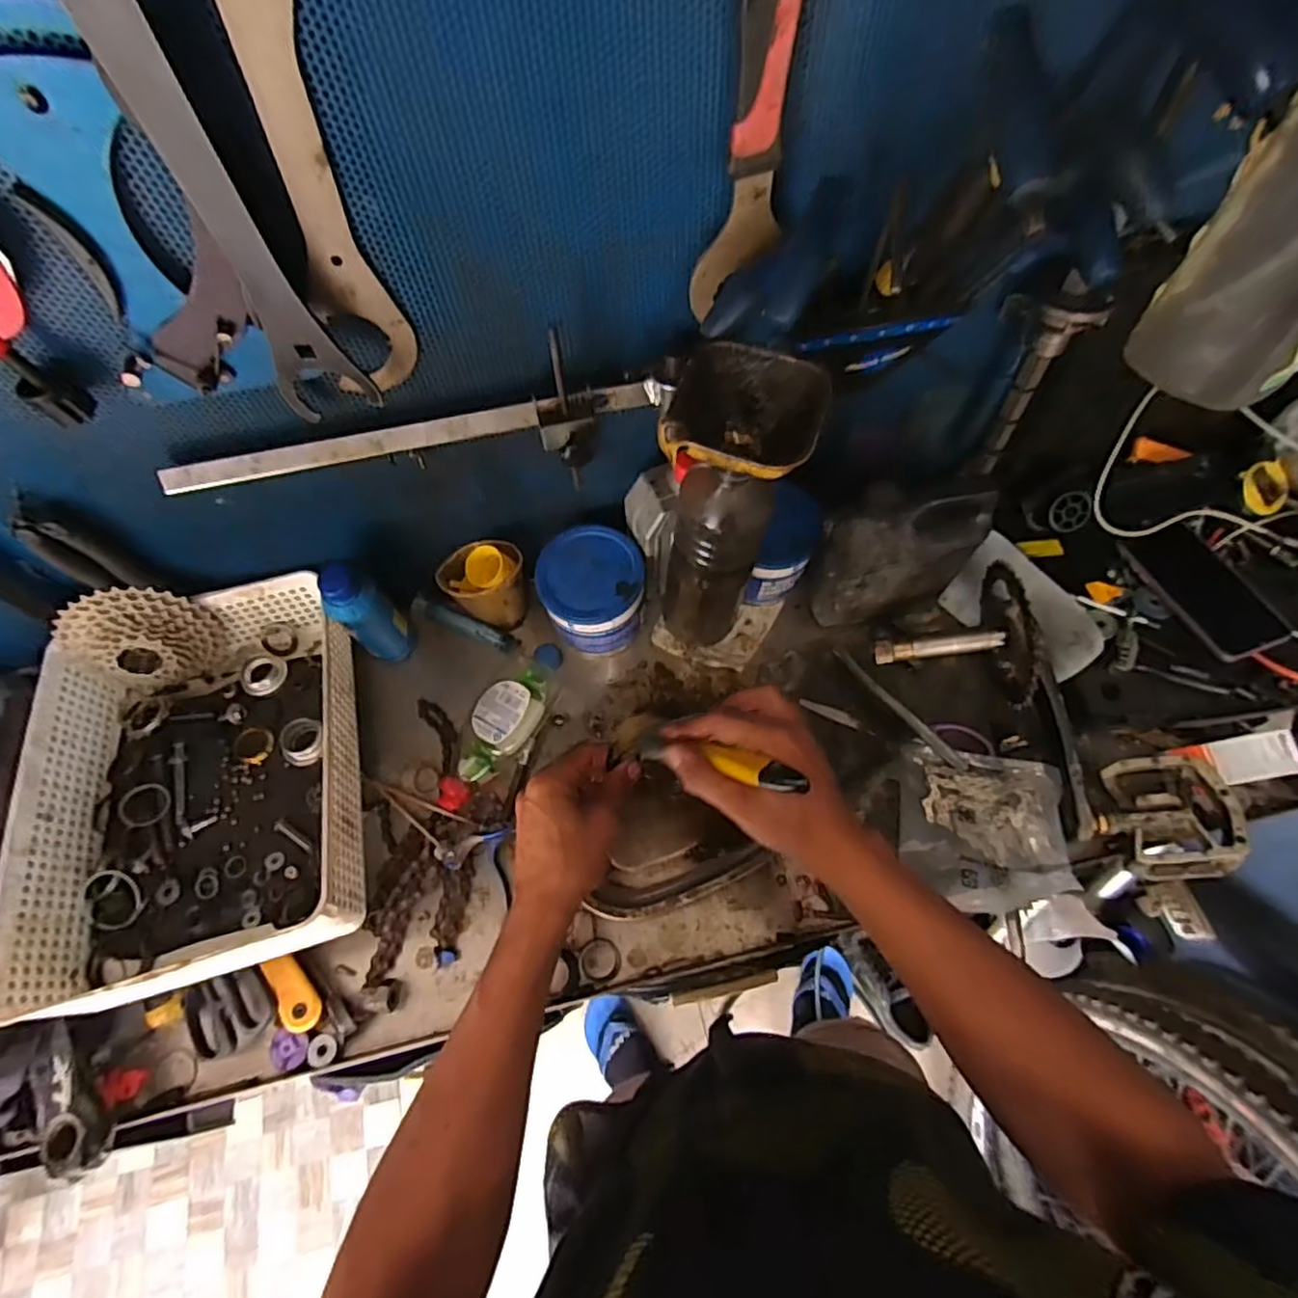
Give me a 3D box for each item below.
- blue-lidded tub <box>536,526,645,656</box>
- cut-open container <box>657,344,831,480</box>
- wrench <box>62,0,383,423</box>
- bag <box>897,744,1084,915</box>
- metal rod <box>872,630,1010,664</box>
[{"bbox_3d":[-0.055,-0.052,0.658,0.100,0.102,0.103,-1,65,2],"label":"blue-lidded tub"},{"bbox_3d":[0.065,-0.149,0.430,0.096,0.061,0.090,15,67,9],"label":"cut-open container"},{"bbox_3d":[-0.224,-0.214,0.343,0.057,0.235,0.007,-7,66,3],"label":"wrench"},{"bbox_3d":[0.297,0.163,0.583,0.141,0.036,0.147,8,66,6],"label":"bag"},{"bbox_3d":[0.277,-0.002,0.616,0.116,0.022,0.019,-7,64,14],"label":"metal rod"}]

